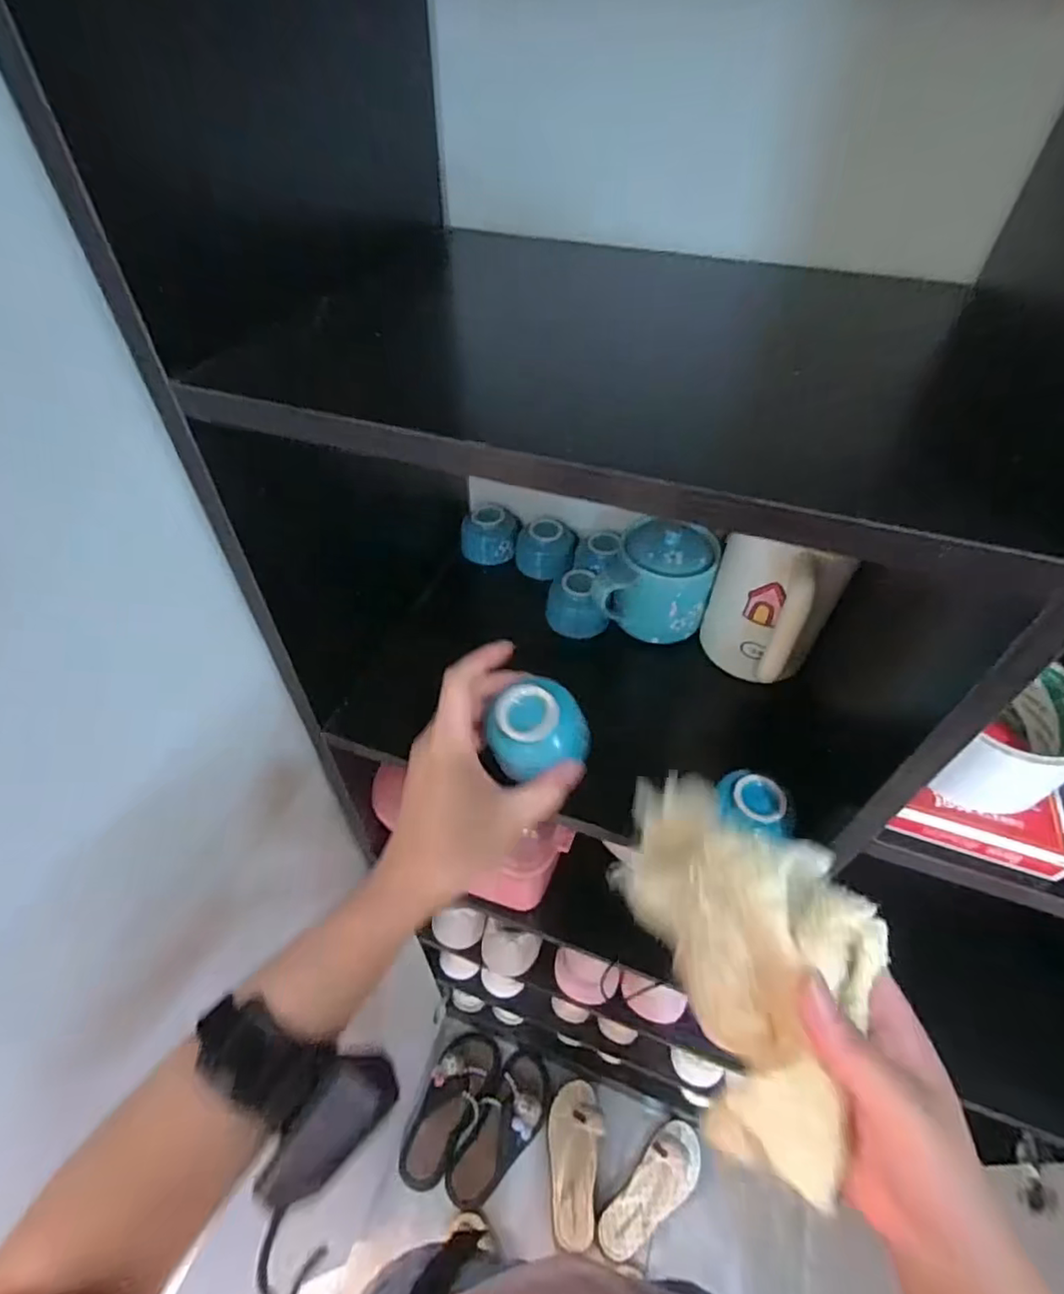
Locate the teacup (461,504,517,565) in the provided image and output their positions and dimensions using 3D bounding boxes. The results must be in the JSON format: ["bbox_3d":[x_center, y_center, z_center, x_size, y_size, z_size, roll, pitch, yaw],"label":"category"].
[{"bbox_3d":[-0.047,-0.122,0.650,0.057,0.042,0.050,-1,48,-2],"label":"teacup"}]

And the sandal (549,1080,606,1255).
[{"bbox_3d":[0.084,0.985,1.151,0.104,0.092,0.249,4,48,3],"label":"sandal"}]

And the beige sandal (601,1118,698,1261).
[{"bbox_3d":[0.232,1.033,1.130,0.091,0.032,0.245,34,56,27],"label":"beige sandal"}]

